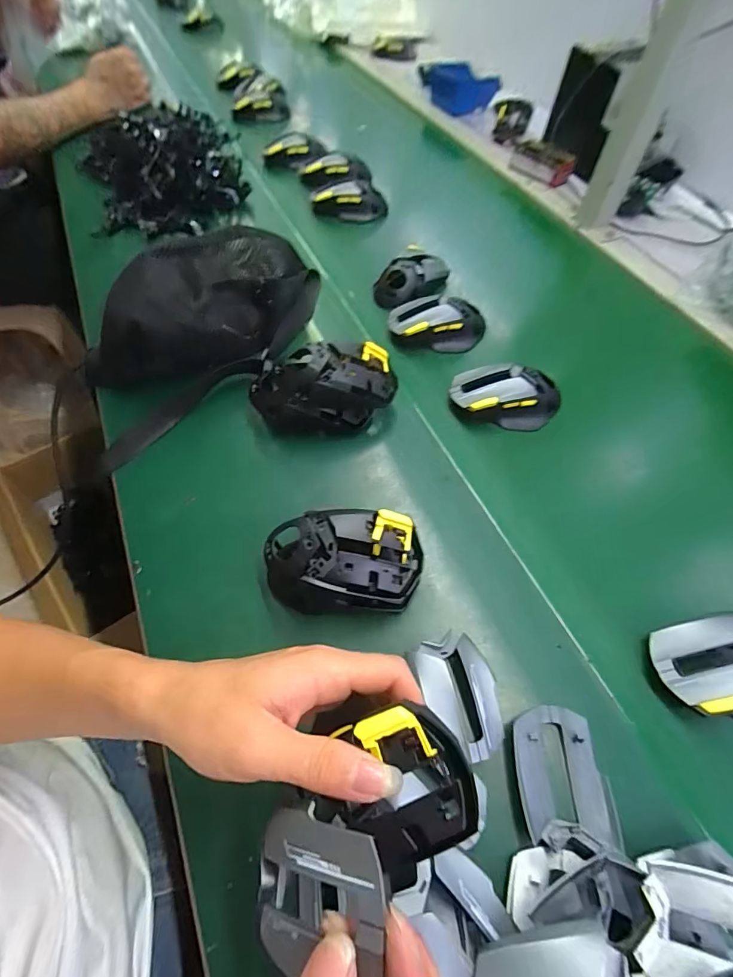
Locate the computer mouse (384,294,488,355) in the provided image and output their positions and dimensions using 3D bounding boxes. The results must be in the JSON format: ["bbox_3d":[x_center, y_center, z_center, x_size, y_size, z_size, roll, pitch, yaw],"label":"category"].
[{"bbox_3d":[0.085,-0.195,0.532,0.116,0.040,0.062,4,56,0],"label":"computer mouse"}]

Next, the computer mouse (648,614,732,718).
[{"bbox_3d":[0.268,0.134,0.332,0.107,0.047,0.068,0,56,-2],"label":"computer mouse"}]

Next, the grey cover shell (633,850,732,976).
[{"bbox_3d":[0.181,0.225,0.222,0.077,0.019,0.051,17,57,9],"label":"grey cover shell"}]

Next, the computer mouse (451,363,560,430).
[{"bbox_3d":[0.146,-0.098,0.469,0.114,0.039,0.061,11,57,5],"label":"computer mouse"}]

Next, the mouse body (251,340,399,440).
[{"bbox_3d":[-0.041,-0.097,0.433,0.140,0.069,0.068,-6,57,-6],"label":"mouse body"}]

